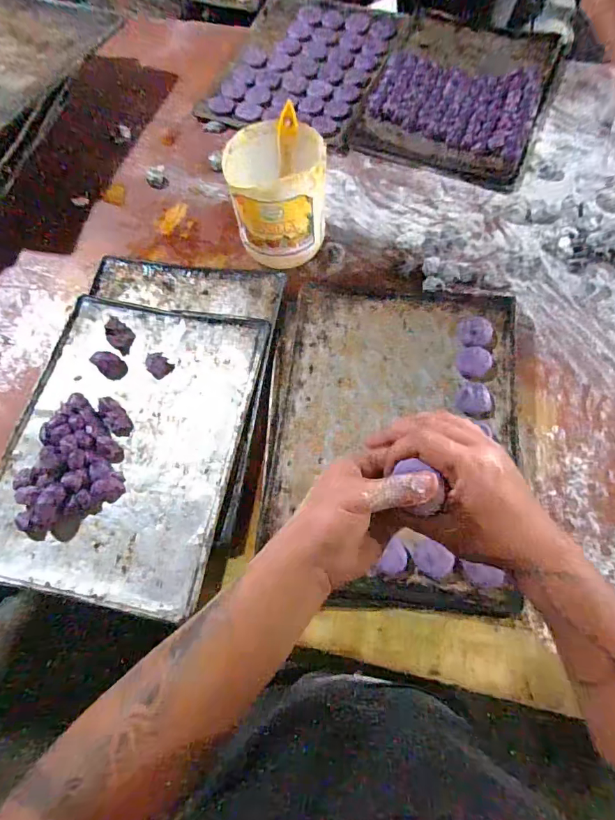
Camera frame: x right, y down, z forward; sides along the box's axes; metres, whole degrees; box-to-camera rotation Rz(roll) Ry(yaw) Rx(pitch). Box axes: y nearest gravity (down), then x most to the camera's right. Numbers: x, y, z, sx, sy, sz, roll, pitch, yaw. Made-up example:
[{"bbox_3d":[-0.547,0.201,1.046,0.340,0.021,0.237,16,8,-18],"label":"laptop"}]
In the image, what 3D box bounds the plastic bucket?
[{"bbox_3d":[-0.045,-0.337,0.700,0.139,0.161,0.144,-1,68,2],"label":"plastic bucket"}]

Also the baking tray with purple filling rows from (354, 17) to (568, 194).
[{"bbox_3d":[0.315,-0.659,0.893,0.337,0.027,0.455,22,70,10],"label":"baking tray with purple filling rows"}]

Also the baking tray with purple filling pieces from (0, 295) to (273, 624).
[{"bbox_3d":[-0.260,0.036,0.635,0.327,0.029,0.436,10,69,6],"label":"baking tray with purple filling pieces"}]

